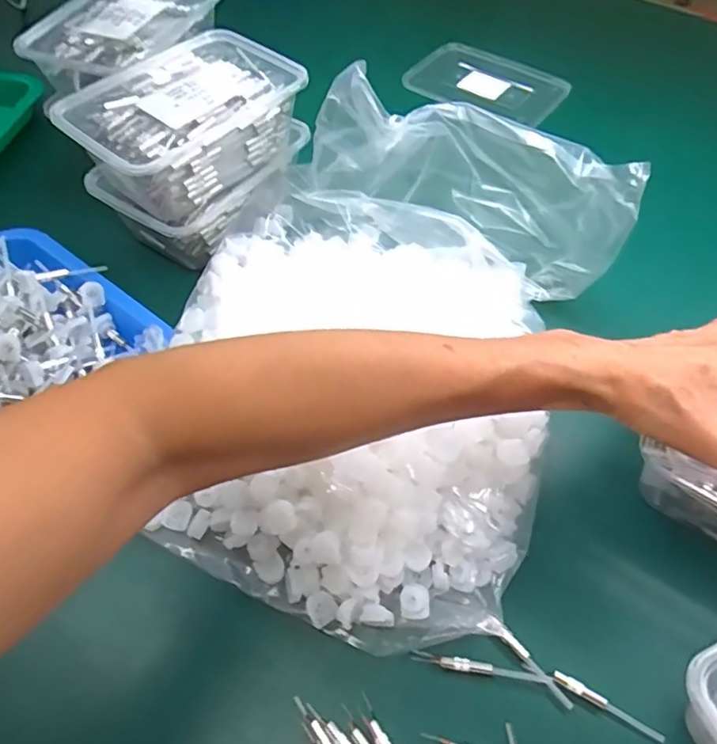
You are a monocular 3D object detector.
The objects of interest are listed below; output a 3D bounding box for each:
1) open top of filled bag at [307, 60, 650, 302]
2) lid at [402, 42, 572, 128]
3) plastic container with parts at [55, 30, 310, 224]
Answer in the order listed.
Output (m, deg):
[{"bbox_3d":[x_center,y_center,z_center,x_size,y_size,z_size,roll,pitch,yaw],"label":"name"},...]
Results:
[{"bbox_3d":[0.079,-0.148,0.463,0.256,0.107,0.064,24,59,16],"label":"open top of filled bag"},{"bbox_3d":[0.144,-0.329,0.682,0.168,0.016,0.105,32,61,20],"label":"lid"},{"bbox_3d":[-0.141,-0.198,0.483,0.120,0.065,0.170,39,64,24],"label":"plastic container with parts"}]

